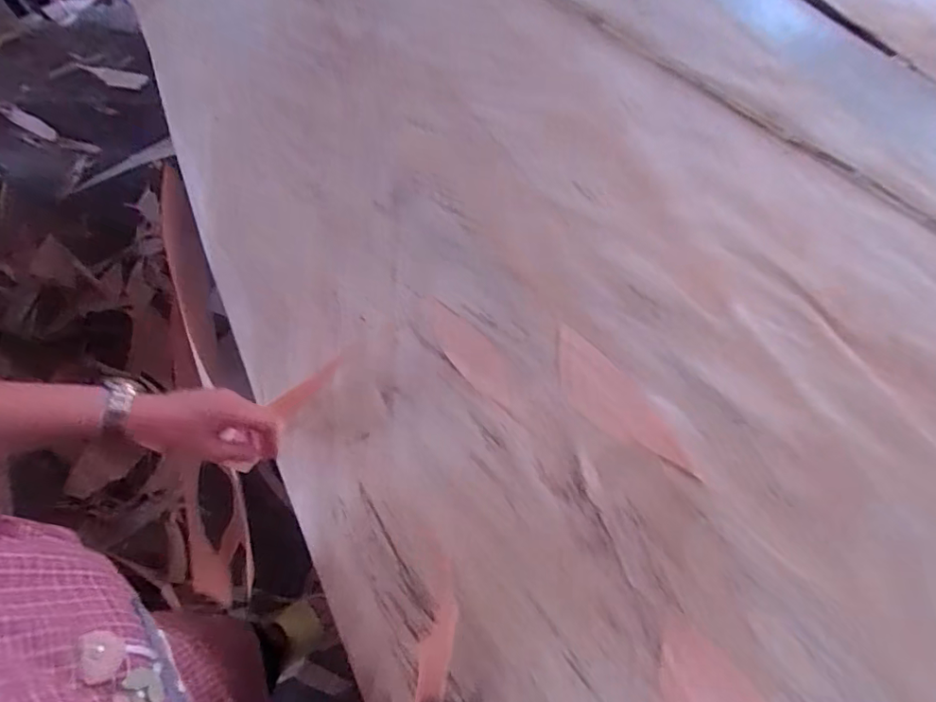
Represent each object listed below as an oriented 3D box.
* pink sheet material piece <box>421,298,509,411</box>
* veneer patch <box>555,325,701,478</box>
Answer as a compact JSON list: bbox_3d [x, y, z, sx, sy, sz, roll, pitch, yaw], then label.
[{"bbox_3d":[0.000,-0.004,0.668,0.054,0.005,0.172,-35,68,-19],"label":"pink sheet material piece"},{"bbox_3d":[0.185,0.064,0.643,0.214,0.008,0.079,38,68,15],"label":"veneer patch"}]

